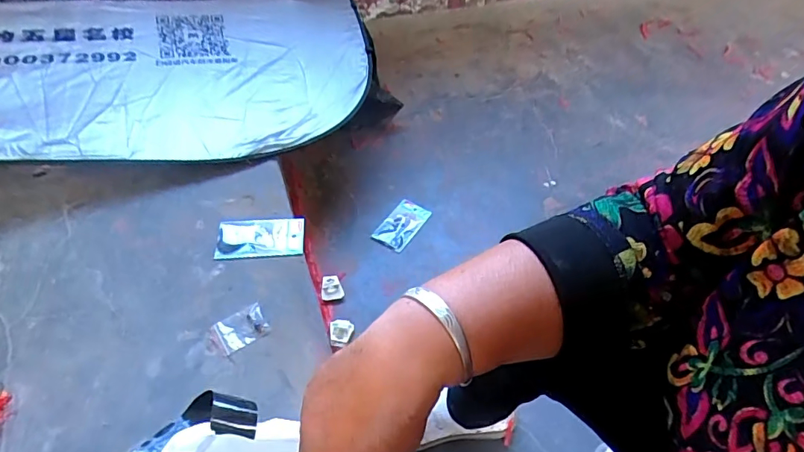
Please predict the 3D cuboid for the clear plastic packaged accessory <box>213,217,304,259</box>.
[{"bbox_3d":[-0.229,0.018,0.745,0.133,0.011,0.079,-1,50,-4],"label":"clear plastic packaged accessory"}]

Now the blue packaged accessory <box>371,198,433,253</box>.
[{"bbox_3d":[0.001,-0.003,1.033,0.075,0.014,0.140,28,54,19],"label":"blue packaged accessory"}]

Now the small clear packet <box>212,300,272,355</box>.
[{"bbox_3d":[-0.225,0.143,0.643,0.069,0.014,0.050,-24,55,-21],"label":"small clear packet"}]

